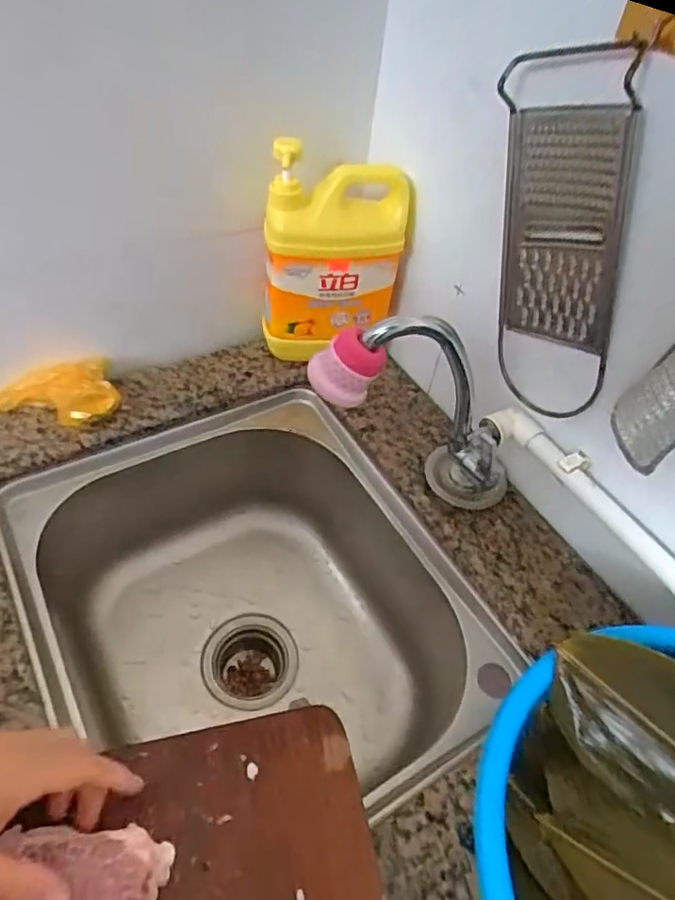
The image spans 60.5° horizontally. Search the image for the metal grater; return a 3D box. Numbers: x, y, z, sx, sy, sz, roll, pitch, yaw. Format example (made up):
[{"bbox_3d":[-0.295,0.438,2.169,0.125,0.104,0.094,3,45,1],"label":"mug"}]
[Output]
[{"bbox_3d":[0.175,-0.161,0.470,0.028,0.268,0.112,-27,37,-25],"label":"metal grater"}]

